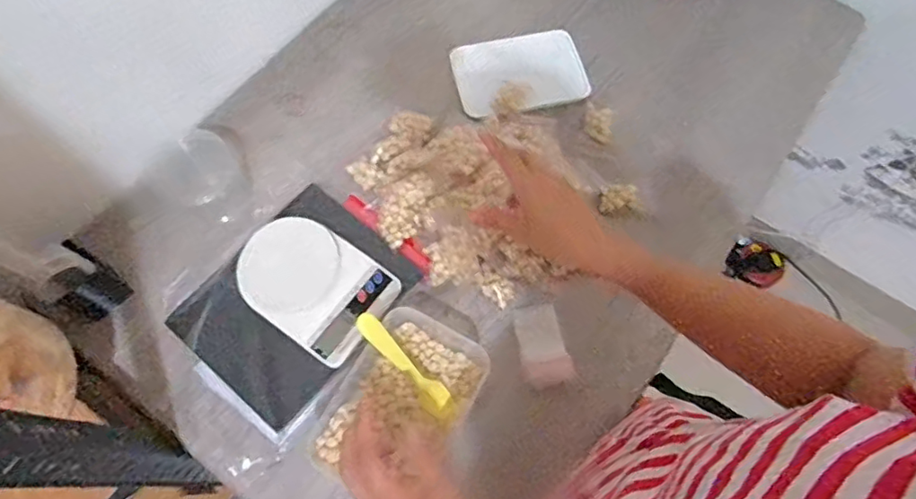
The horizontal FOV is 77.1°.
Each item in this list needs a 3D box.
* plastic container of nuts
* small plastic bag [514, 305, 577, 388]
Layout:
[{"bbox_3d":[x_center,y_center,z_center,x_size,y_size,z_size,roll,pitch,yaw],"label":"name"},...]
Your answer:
[{"bbox_3d":[-0.059,0.165,0.640,0.130,0.068,0.203,29,70,10],"label":"plastic container of nuts"},{"bbox_3d":[0.103,0.116,0.695,0.052,0.015,0.093,-13,69,-7],"label":"small plastic bag"}]

